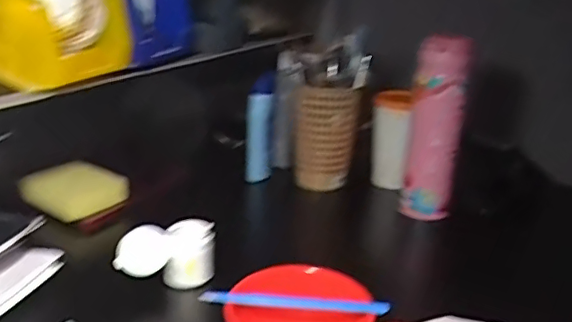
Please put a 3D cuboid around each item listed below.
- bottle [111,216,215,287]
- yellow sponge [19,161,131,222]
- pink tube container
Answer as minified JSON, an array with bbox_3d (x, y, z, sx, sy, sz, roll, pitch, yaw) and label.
[{"bbox_3d":[-0.116,0.090,0.543,0.091,0.051,0.043,-5,23,-22],"label":"bottle"},{"bbox_3d":[-0.255,0.033,0.684,0.111,0.032,0.081,15,24,26],"label":"yellow sponge"},{"bbox_3d":[0.178,-0.036,0.673,0.060,0.220,0.060,9,22,12],"label":"pink tube container"}]

